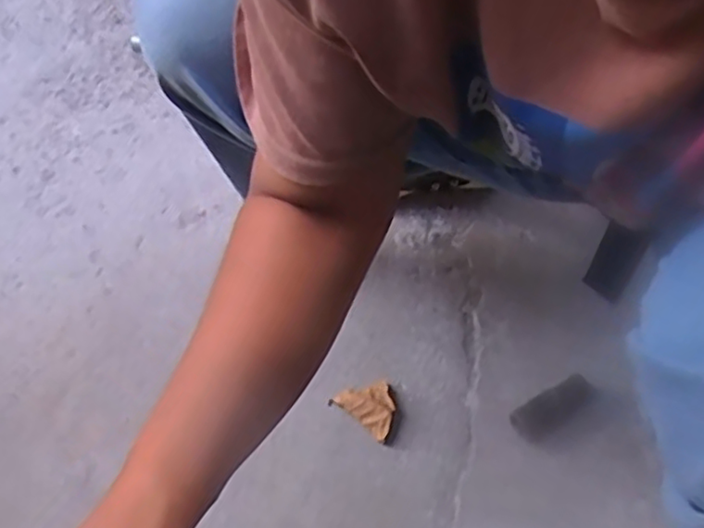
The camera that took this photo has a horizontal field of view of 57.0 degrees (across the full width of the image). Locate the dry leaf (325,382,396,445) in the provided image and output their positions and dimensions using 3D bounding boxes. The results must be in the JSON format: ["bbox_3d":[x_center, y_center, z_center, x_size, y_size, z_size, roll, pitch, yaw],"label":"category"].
[{"bbox_3d":[0.018,0.134,0.619,0.060,0.015,0.046,32,63,23],"label":"dry leaf"}]

